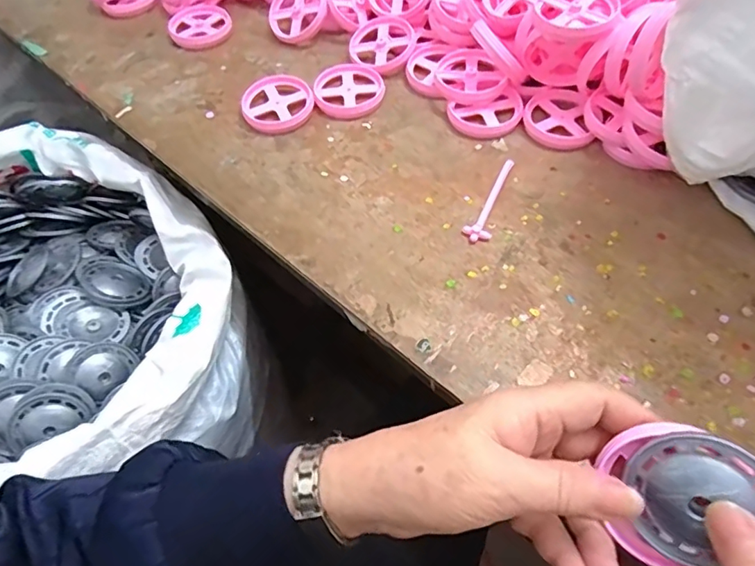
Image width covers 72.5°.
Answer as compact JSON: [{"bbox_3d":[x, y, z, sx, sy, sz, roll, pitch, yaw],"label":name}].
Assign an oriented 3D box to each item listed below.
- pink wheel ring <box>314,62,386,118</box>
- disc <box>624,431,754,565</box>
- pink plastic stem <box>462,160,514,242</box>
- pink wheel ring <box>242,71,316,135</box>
[{"bbox_3d":[-0.025,-0.178,0.475,0.062,0.011,0.064,-2,58,3],"label":"pink wheel ring"},{"bbox_3d":[0.131,0.089,0.214,0.050,0.056,0.007,45,26,17],"label":"disc"},{"bbox_3d":[0.089,-0.065,0.398,0.019,0.006,0.085,20,61,16],"label":"pink plastic stem"},{"bbox_3d":[-0.092,-0.165,0.468,0.062,0.013,0.065,-2,58,3],"label":"pink wheel ring"}]

